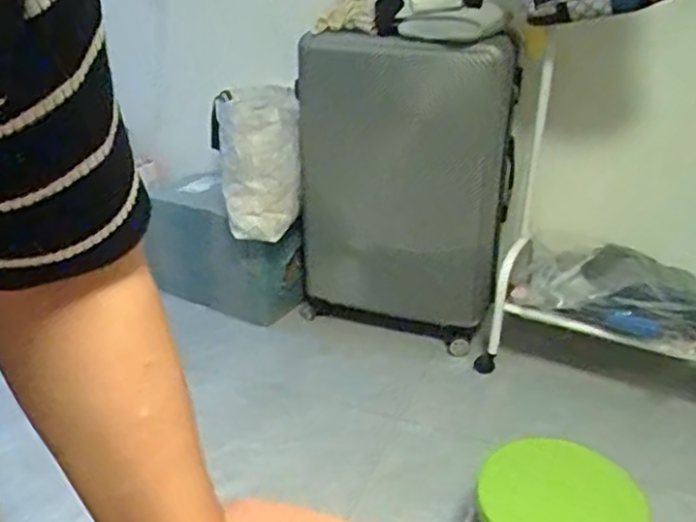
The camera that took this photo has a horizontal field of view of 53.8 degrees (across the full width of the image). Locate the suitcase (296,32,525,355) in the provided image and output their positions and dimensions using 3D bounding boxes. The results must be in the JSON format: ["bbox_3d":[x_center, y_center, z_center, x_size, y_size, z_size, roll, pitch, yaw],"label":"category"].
[{"bbox_3d":[0.121,-0.174,1.703,0.505,0.696,0.268,14,30,27],"label":"suitcase"}]

